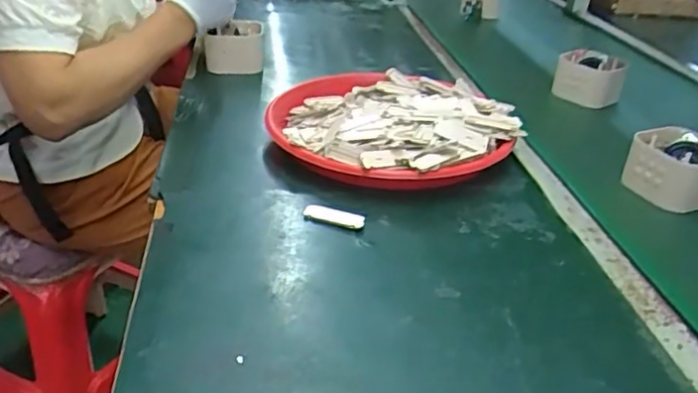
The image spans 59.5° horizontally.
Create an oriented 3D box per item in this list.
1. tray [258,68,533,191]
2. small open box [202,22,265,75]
[{"bbox_3d":[0.049,-0.092,0.745,0.293,0.053,0.292,3,31,-1],"label":"tray"},{"bbox_3d":[-0.179,-0.231,0.951,0.085,0.073,0.090,-1,31,-11],"label":"small open box"}]

